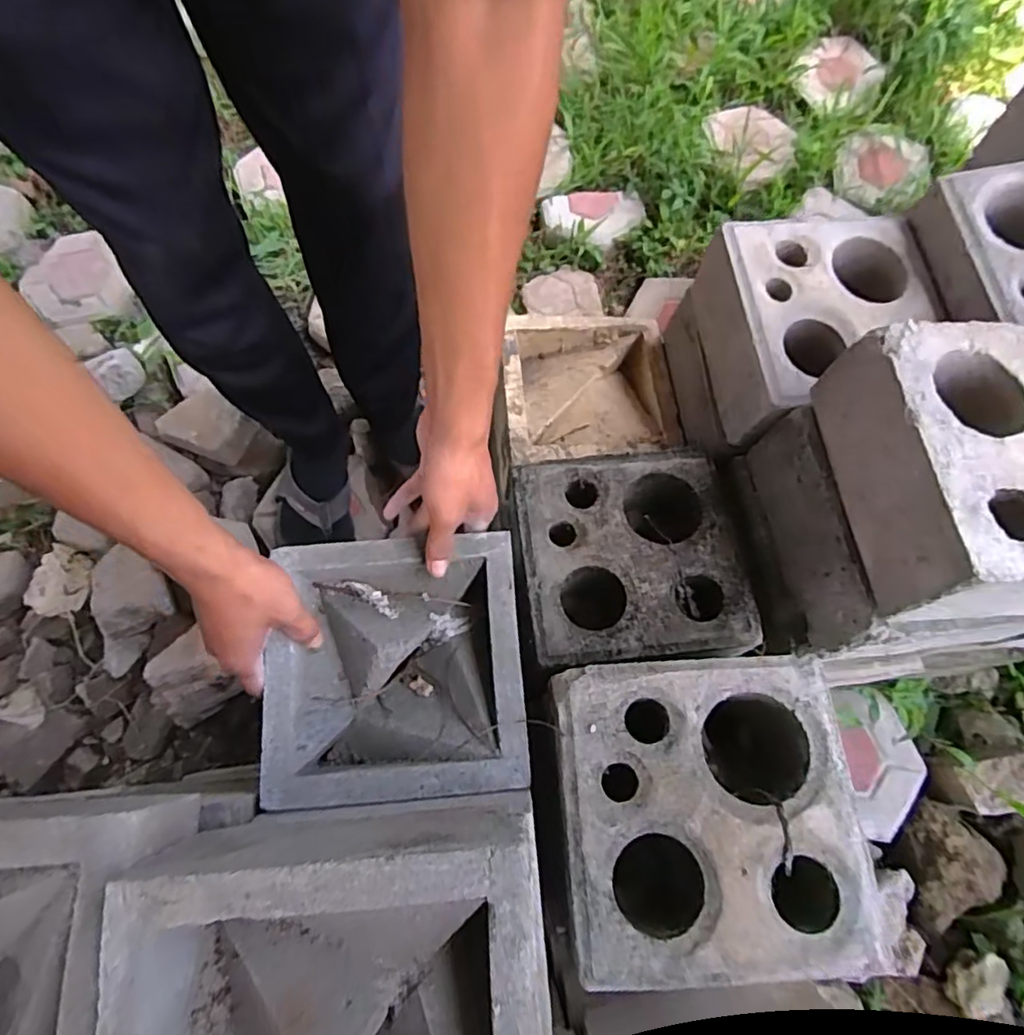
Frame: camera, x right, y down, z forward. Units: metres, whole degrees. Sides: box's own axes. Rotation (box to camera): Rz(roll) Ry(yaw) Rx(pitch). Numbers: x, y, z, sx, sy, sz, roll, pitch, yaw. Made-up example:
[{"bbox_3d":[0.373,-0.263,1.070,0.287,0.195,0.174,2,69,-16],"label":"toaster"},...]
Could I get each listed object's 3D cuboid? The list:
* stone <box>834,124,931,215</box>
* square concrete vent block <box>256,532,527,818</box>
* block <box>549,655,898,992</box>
[{"bbox_3d":[0.737,-0.696,1.235,0.178,0.035,0.172,-7,87,7],"label":"stone"},{"bbox_3d":[-0.094,0.121,0.515,0.197,0.063,0.199,-4,72,-3],"label":"square concrete vent block"},{"bbox_3d":[0.134,0.209,0.455,0.204,0.081,0.199,-3,72,-3],"label":"block"}]

